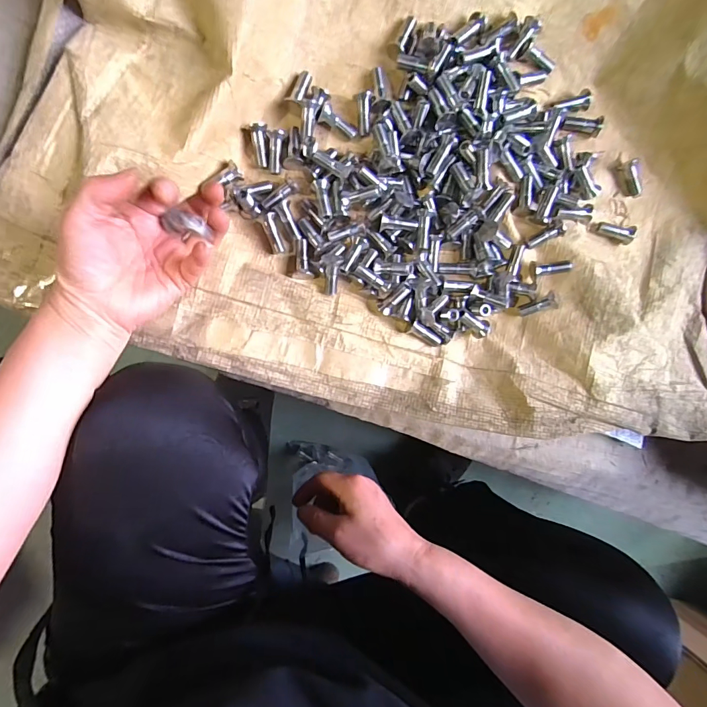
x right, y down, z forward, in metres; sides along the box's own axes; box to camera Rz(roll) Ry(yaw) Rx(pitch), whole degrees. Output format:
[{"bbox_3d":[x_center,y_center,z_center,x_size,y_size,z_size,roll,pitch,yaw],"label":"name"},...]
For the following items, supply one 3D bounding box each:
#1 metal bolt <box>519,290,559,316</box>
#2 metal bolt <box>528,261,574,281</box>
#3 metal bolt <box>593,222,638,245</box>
[{"bbox_3d":[0.178,-0.046,0.392,0.035,0.011,0.016,-21,89,14],"label":"metal bolt"},{"bbox_3d":[0.187,-0.081,0.385,0.038,0.014,0.018,-7,88,17],"label":"metal bolt"},{"bbox_3d":[0.266,-0.125,0.414,0.038,0.013,0.017,18,91,-9],"label":"metal bolt"}]

